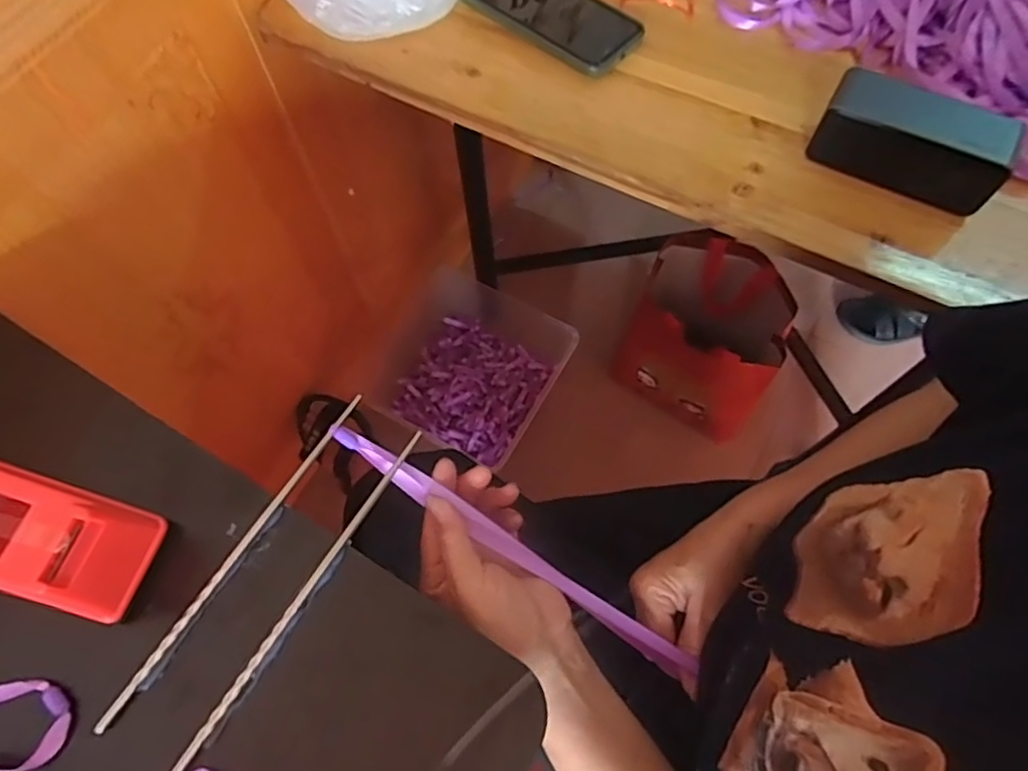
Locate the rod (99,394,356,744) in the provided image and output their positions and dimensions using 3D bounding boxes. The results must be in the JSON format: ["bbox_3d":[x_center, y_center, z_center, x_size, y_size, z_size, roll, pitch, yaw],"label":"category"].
[{"bbox_3d":[-0.158,0.094,0.372,0.007,0.006,0.220,30,71,13],"label":"rod"}]

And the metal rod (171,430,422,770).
[{"bbox_3d":[-0.118,0.117,0.361,0.007,0.006,0.218,28,71,13],"label":"metal rod"}]

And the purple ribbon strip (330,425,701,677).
[{"bbox_3d":[-0.002,0.107,0.415,0.271,0.008,0.016,36,80,-7],"label":"purple ribbon strip"}]

